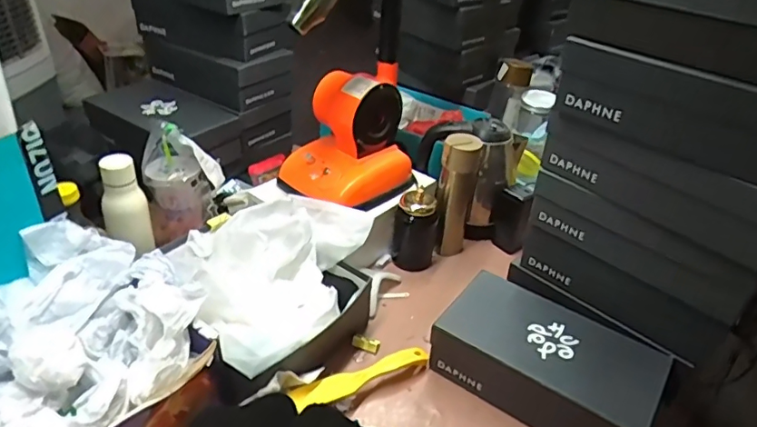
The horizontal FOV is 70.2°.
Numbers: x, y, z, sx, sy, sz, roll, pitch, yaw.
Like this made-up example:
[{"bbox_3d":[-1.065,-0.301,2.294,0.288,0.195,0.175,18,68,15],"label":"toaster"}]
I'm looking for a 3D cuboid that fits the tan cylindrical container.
[{"bbox_3d":[0.142,-0.028,1.008,0.067,0.239,0.068,9,34,5],"label":"tan cylindrical container"}]

